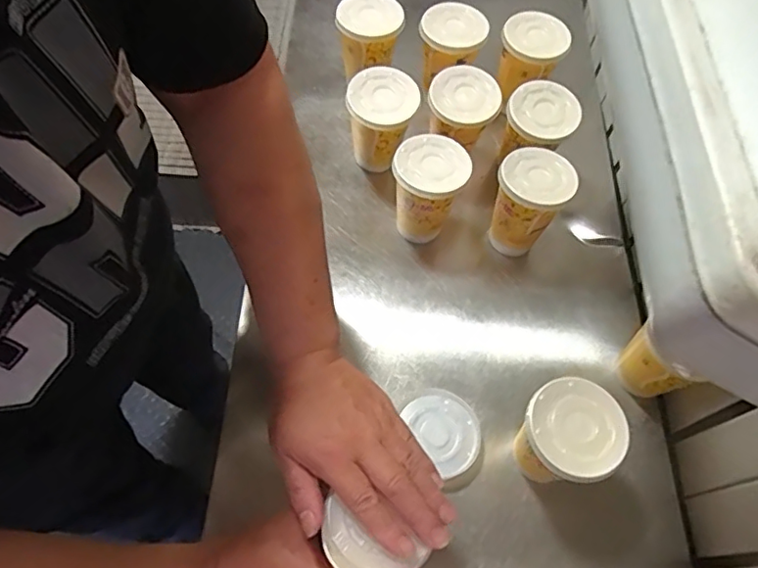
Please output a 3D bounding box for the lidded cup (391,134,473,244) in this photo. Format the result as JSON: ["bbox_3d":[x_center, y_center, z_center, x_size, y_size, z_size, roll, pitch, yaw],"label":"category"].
[{"bbox_3d":[0.051,-0.097,0.610,0.075,0.110,0.072,1,61,-2],"label":"lidded cup"}]

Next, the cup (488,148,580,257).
[{"bbox_3d":[0.161,-0.086,0.616,0.074,0.111,0.073,1,61,-2],"label":"cup"}]

